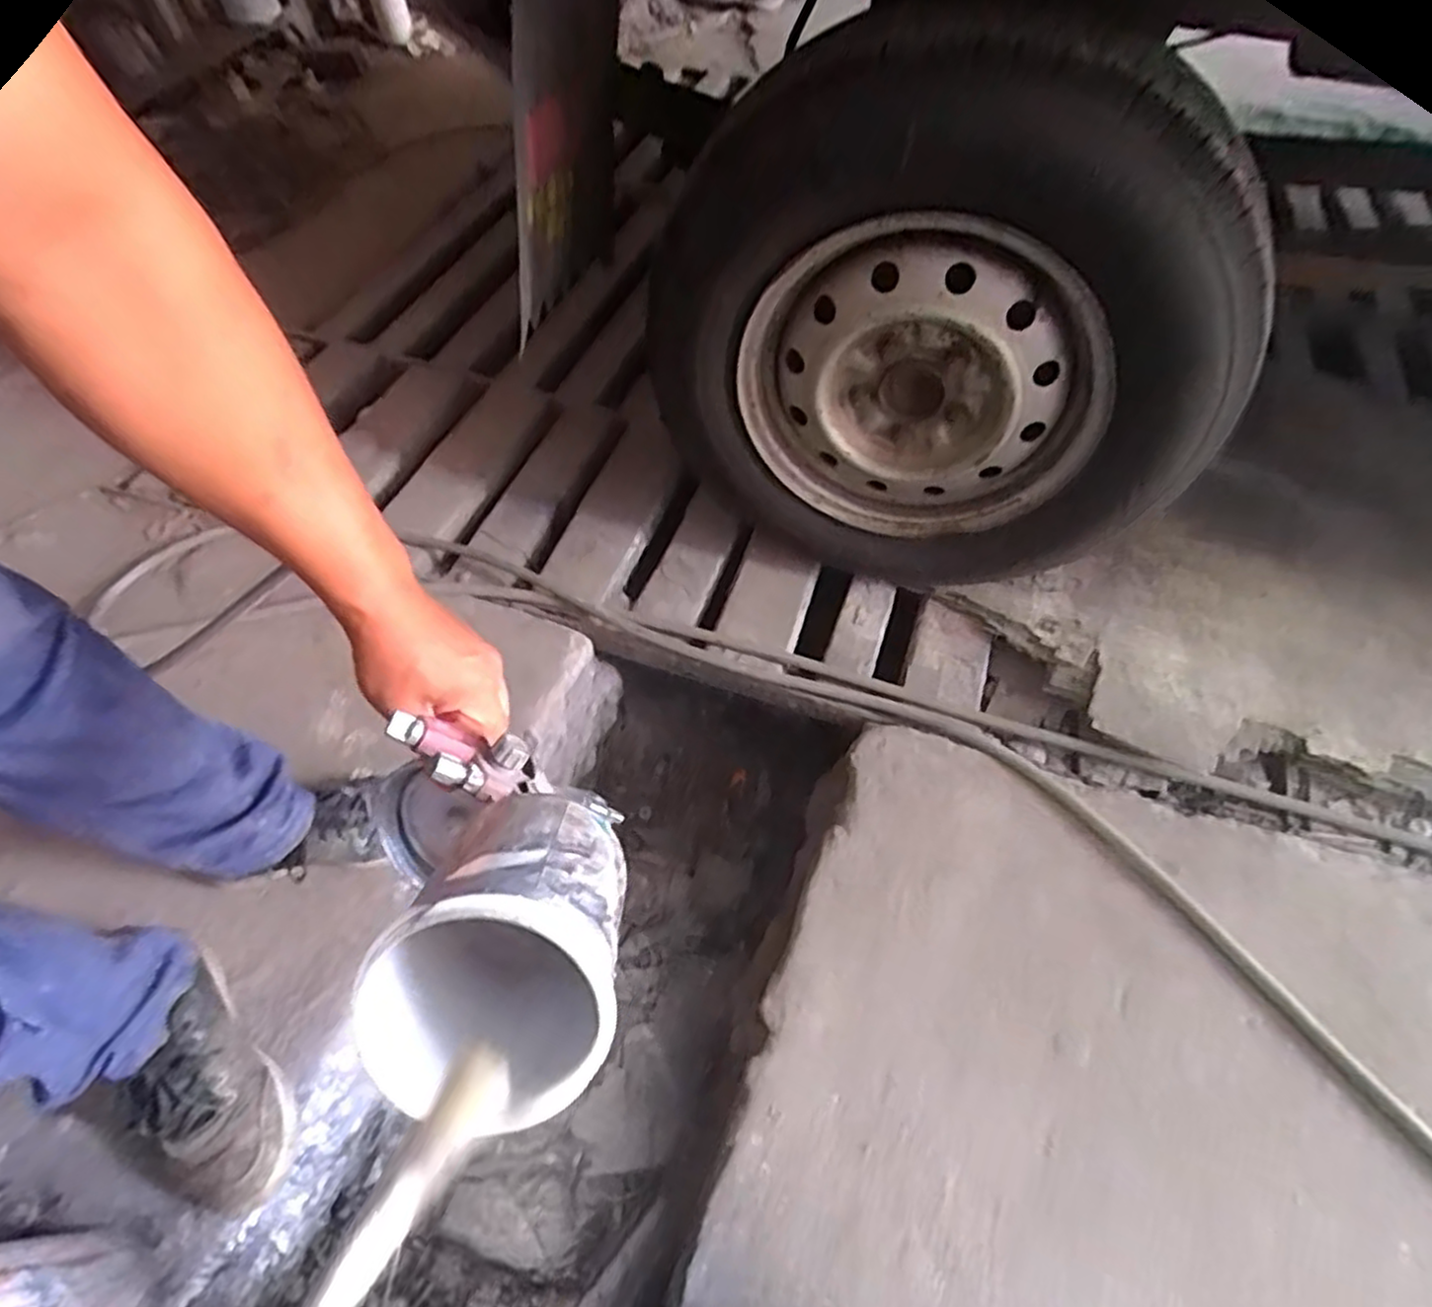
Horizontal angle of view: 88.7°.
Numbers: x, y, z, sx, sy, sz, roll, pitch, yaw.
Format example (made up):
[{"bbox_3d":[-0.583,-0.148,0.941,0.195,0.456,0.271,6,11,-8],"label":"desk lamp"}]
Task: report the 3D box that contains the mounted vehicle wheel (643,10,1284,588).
[{"bbox_3d":[0.205,-0.303,0.771,0.584,0.538,0.165,26,60,17],"label":"mounted vehicle wheel"}]

